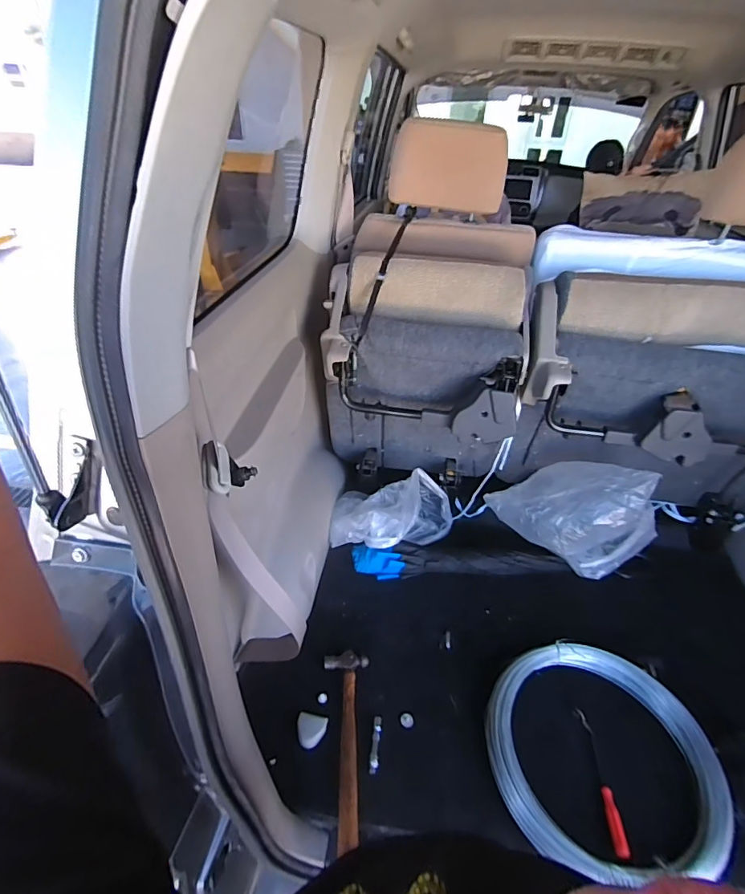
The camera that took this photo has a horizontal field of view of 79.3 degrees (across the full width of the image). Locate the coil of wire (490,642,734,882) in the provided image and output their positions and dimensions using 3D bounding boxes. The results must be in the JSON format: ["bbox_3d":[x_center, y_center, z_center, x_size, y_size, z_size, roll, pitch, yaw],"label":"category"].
[{"bbox_3d":[0.442,0.589,0.861,0.431,0.060,0.405,1,38,-1],"label":"coil of wire"}]

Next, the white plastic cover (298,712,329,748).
[{"bbox_3d":[-0.119,0.551,0.873,0.057,0.008,0.058,14,37,-2],"label":"white plastic cover"}]

